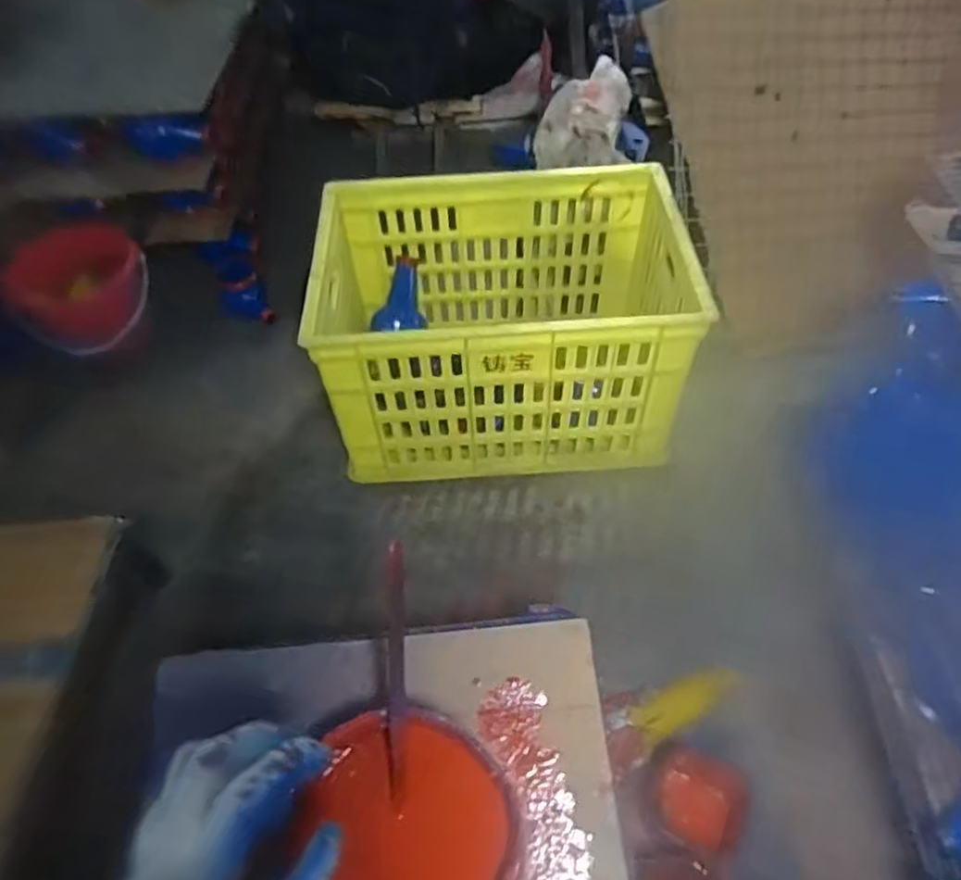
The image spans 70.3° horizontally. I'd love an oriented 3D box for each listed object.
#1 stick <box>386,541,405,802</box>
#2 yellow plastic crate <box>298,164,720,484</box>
[{"bbox_3d":[-0.060,0.168,0.486,0.013,0.204,0.015,5,18,7],"label":"stick"},{"bbox_3d":[0.036,-0.171,1.046,0.503,0.318,0.340,-5,53,0],"label":"yellow plastic crate"}]

